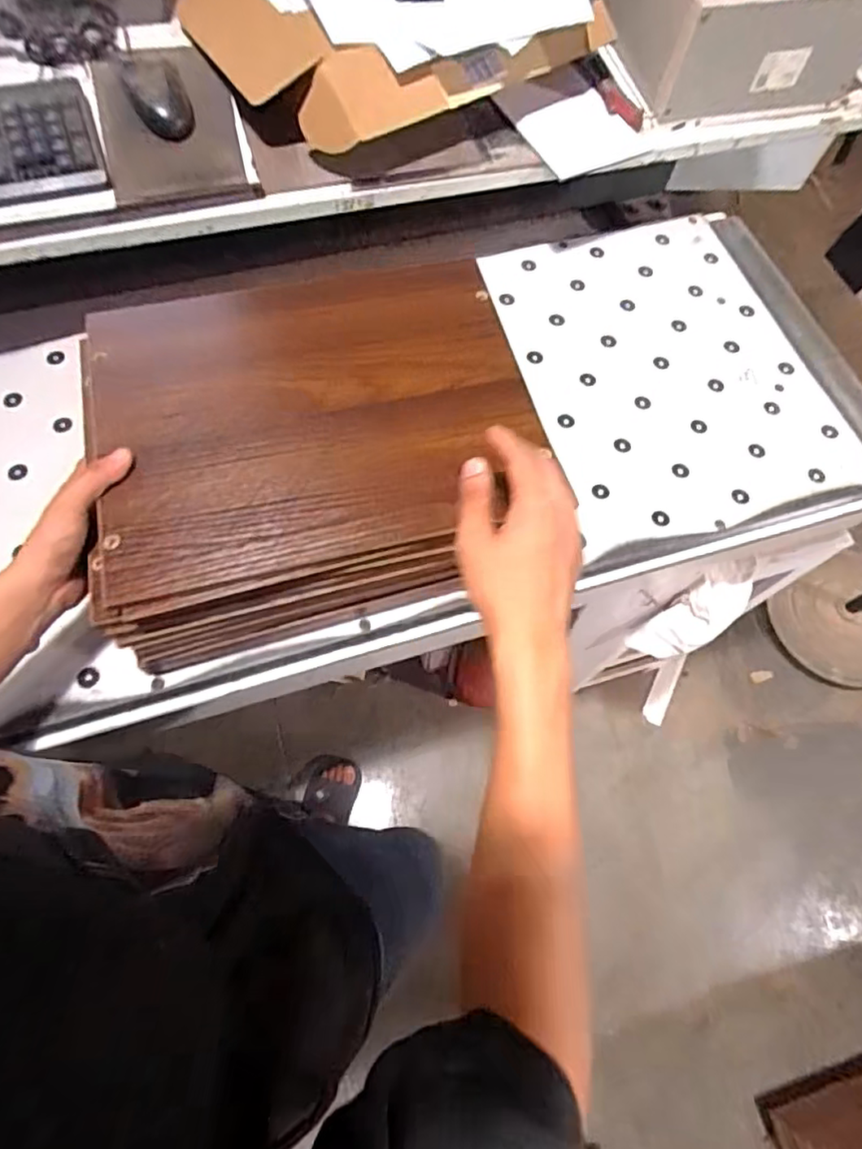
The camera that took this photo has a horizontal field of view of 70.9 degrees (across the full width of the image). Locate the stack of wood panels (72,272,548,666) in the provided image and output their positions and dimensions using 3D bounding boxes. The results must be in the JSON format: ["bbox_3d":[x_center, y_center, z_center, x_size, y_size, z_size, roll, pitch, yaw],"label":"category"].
[{"bbox_3d":[-0.115,-0.128,0.598,0.381,0.126,0.330,-15,69,-8],"label":"stack of wood panels"}]

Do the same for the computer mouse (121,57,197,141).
[{"bbox_3d":[-0.319,-0.561,0.712,0.066,0.033,0.126,-23,70,-11],"label":"computer mouse"}]

